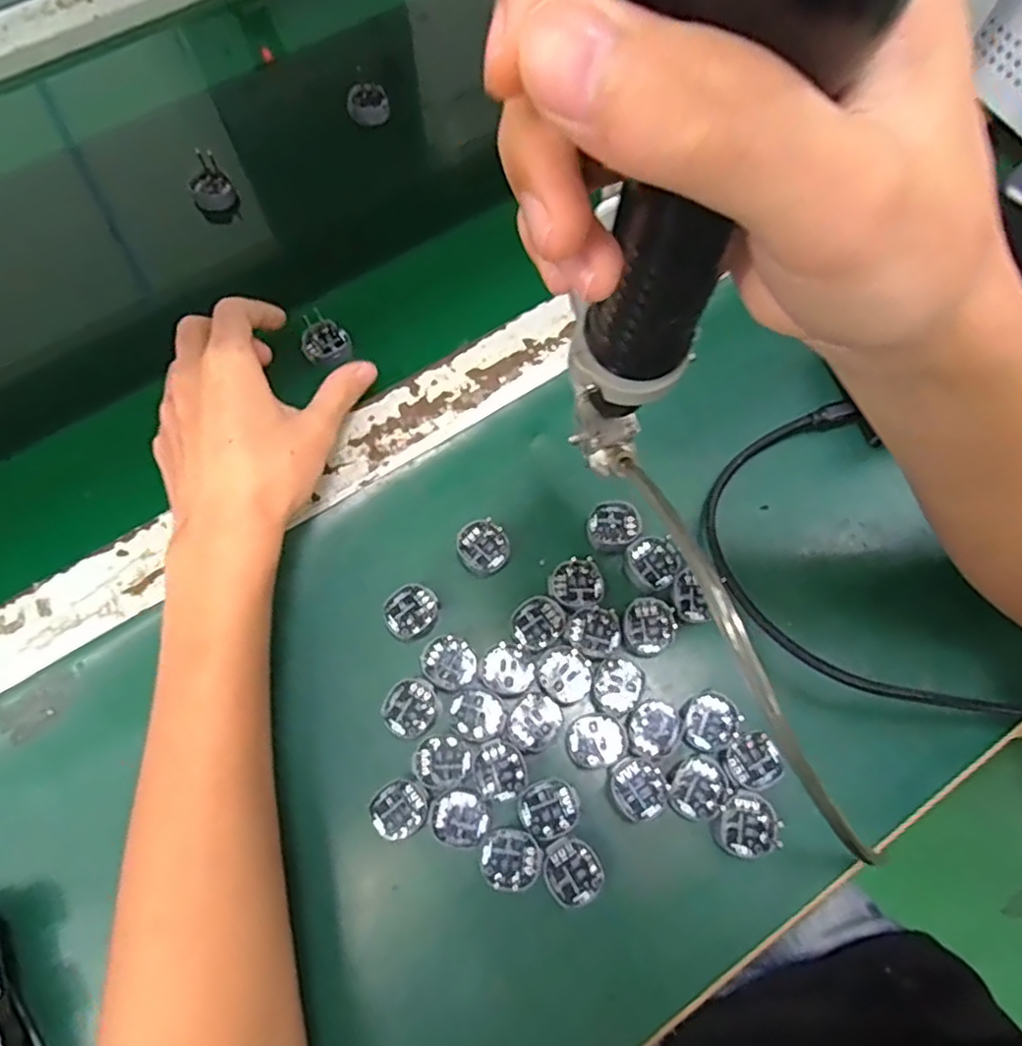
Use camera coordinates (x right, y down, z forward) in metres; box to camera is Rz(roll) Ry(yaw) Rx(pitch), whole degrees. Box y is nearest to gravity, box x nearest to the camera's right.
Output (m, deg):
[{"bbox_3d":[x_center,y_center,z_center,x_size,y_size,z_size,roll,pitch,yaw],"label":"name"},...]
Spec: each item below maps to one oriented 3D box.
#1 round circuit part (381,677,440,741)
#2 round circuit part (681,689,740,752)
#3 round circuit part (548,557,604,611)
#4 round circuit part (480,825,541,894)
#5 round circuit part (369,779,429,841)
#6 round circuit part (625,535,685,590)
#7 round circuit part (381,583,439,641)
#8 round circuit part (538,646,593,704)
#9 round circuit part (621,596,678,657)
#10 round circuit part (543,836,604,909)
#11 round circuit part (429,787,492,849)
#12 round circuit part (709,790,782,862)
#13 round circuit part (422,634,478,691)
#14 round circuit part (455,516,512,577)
[{"bbox_3d":[-0.049,0.090,0.327,0.027,0.004,0.027,0,69,1],"label":"round circuit part"},{"bbox_3d":[0.097,0.096,0.325,0.029,0.004,0.025,-27,71,-9],"label":"round circuit part"},{"bbox_3d":[0.035,0.032,0.349,0.027,0.004,0.026,0,69,1],"label":"round circuit part"},{"bbox_3d":[0.000,0.152,0.303,0.026,0.006,0.026,0,69,1],"label":"round circuit part"},{"bbox_3d":[-0.052,0.133,0.311,0.025,0.004,0.024,0,69,1],"label":"round circuit part"},{"bbox_3d":[0.075,0.020,0.353,0.028,0.004,0.028,0,69,1],"label":"round circuit part"},{"bbox_3d":[-0.051,0.045,0.344,0.029,0.005,0.025,-32,72,-11],"label":"round circuit part"},{"bbox_3d":[0.027,0.075,0.333,0.025,0.004,0.027,0,69,1],"label":"round circuit part"},{"bbox_3d":[0.070,0.052,0.342,0.028,0.004,0.028,0,69,1],"label":"round circuit part"},{"bbox_3d":[0.028,0.157,0.302,0.025,0.004,0.028,-30,72,-10],"label":"round circuit part"},{"bbox_3d":[-0.024,0.137,0.310,0.025,0.004,0.025,0,69,1],"label":"round circuit part"},{"bbox_3d":[0.109,0.140,0.308,0.030,0.004,0.027,-25,71,-8],"label":"round circuit part"},{"bbox_3d":[-0.031,0.070,0.336,0.025,0.004,0.028,-31,72,-10],"label":"round circuit part"},{"bbox_3d":[-0.015,0.014,0.360,0.027,0.009,0.029,0,69,1],"label":"round circuit part"}]

